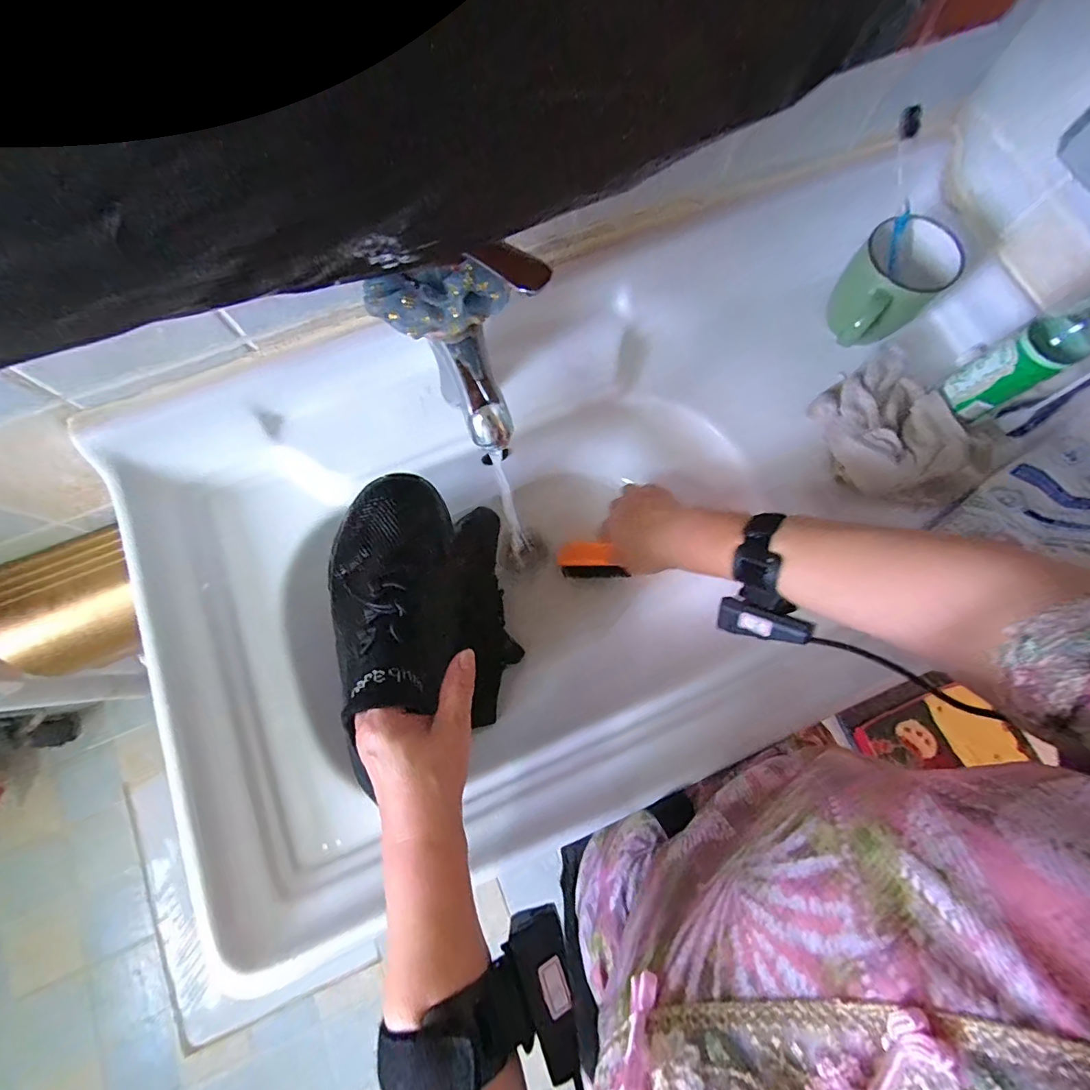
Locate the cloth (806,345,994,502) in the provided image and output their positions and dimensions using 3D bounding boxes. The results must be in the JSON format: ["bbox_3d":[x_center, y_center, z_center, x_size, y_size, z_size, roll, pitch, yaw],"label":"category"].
[{"bbox_3d":[0.339,-0.107,0.469,0.119,0.074,0.155,-27,78,-7],"label":"cloth"}]

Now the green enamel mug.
[{"bbox_3d":[0.334,-0.254,0.469,0.102,0.072,0.085,-41,80,-10],"label":"green enamel mug"}]

